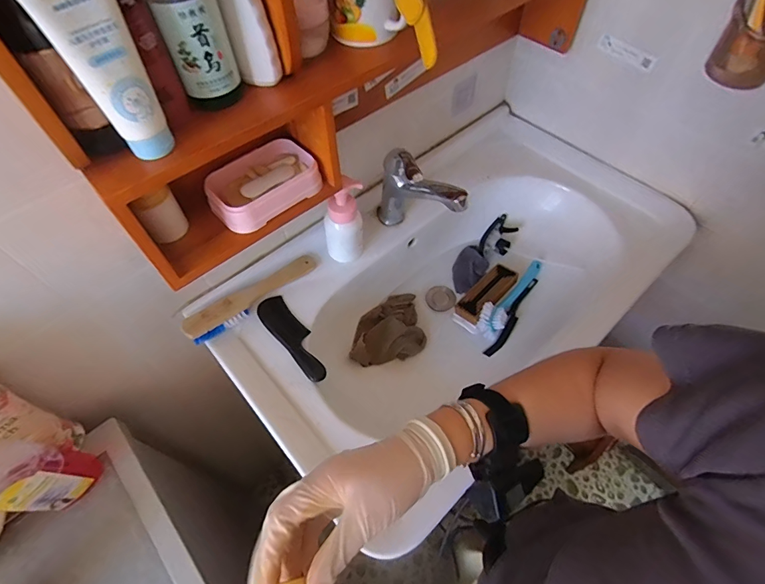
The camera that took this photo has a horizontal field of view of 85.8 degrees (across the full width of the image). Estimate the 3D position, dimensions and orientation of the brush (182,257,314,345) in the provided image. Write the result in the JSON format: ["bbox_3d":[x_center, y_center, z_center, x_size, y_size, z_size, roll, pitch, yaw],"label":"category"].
[{"bbox_3d":[-0.210,0.004,0.677,0.232,0.050,0.031,-40,64,-22],"label":"brush"}]

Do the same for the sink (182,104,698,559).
[{"bbox_3d":[0.135,-0.023,0.769,0.819,0.158,0.483,-37,63,-21],"label":"sink"}]

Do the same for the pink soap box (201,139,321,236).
[{"bbox_3d":[-0.152,-0.139,0.525,0.138,0.034,0.093,-40,64,-22],"label":"pink soap box"}]

